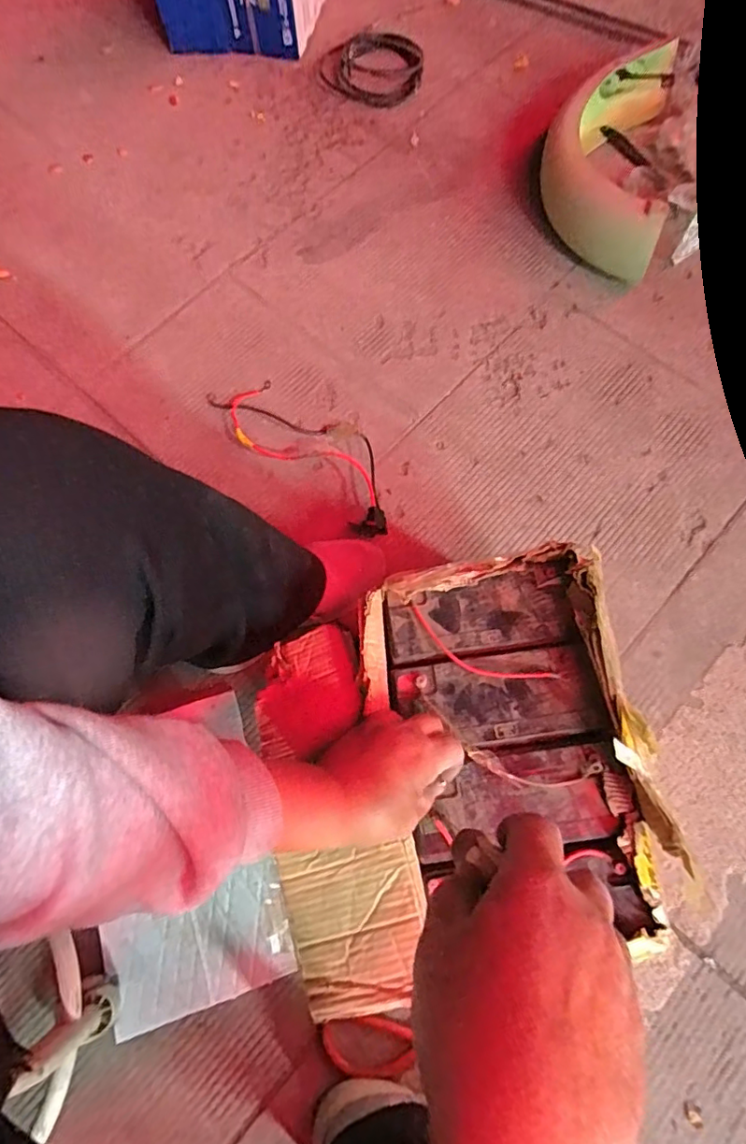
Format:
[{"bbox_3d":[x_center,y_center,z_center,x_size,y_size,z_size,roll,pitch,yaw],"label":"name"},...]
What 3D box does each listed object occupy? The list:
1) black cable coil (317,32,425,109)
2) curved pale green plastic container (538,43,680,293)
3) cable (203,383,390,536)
[{"bbox_3d":[-0.002,-0.867,0.947,0.174,0.033,0.163,0,72,0],"label":"black cable coil"},{"bbox_3d":[0.343,-0.617,0.827,0.165,0.108,0.394,13,72,4],"label":"curved pale green plastic container"},{"bbox_3d":[-0.082,-0.172,0.721,0.306,0.035,0.116,39,76,12],"label":"cable"}]

